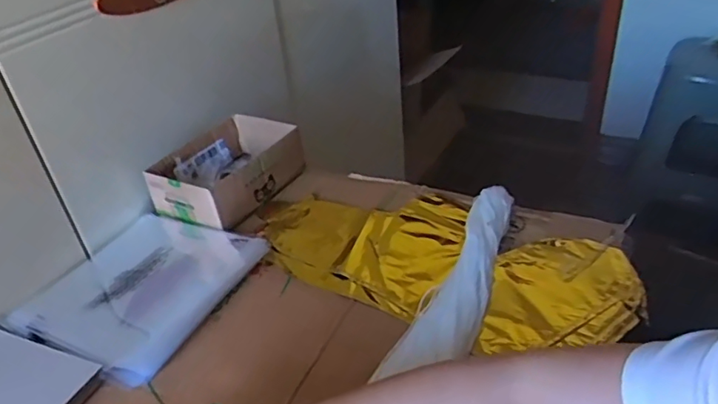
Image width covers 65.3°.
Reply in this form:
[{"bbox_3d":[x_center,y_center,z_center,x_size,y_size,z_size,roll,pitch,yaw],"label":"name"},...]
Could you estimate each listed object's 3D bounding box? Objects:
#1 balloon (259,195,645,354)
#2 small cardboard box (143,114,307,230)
[{"bbox_3d":[0.090,0.066,0.649,0.420,0.047,0.199,11,38,25],"label":"balloon"},{"bbox_3d":[-0.188,-0.044,0.803,0.153,0.072,0.199,19,42,33],"label":"small cardboard box"}]

